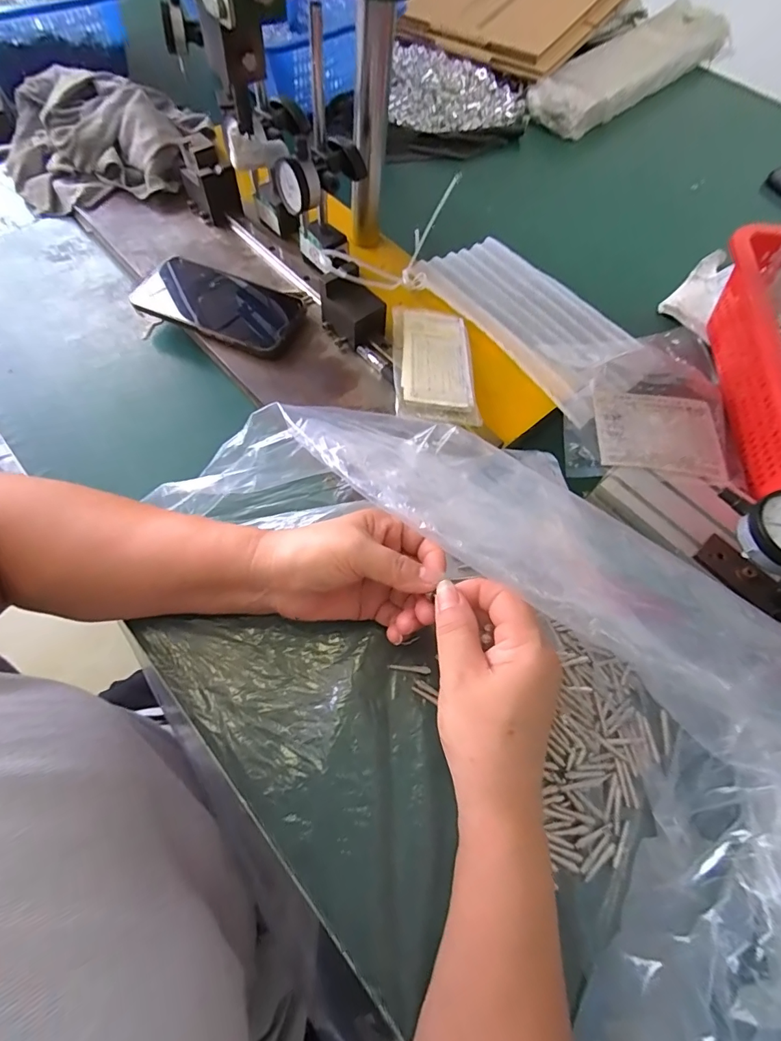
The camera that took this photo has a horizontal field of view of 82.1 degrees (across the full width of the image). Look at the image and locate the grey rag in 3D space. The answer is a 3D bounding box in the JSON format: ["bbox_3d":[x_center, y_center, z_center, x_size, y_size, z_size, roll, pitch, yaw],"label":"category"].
[{"bbox_3d":[-0.343,-0.459,0.540,0.243,0.077,0.194,-7,66,-7],"label":"grey rag"}]

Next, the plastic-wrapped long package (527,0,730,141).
[{"bbox_3d":[0.390,-0.723,0.714,0.447,0.058,0.106,-41,74,-19],"label":"plastic-wrapped long package"}]

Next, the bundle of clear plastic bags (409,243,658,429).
[{"bbox_3d":[0.154,-0.222,0.476,0.159,0.020,0.252,-33,69,-26],"label":"bundle of clear plastic bags"}]

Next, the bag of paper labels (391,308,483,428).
[{"bbox_3d":[0.040,-0.145,0.421,0.073,0.025,0.143,1,65,-3],"label":"bag of paper labels"}]

